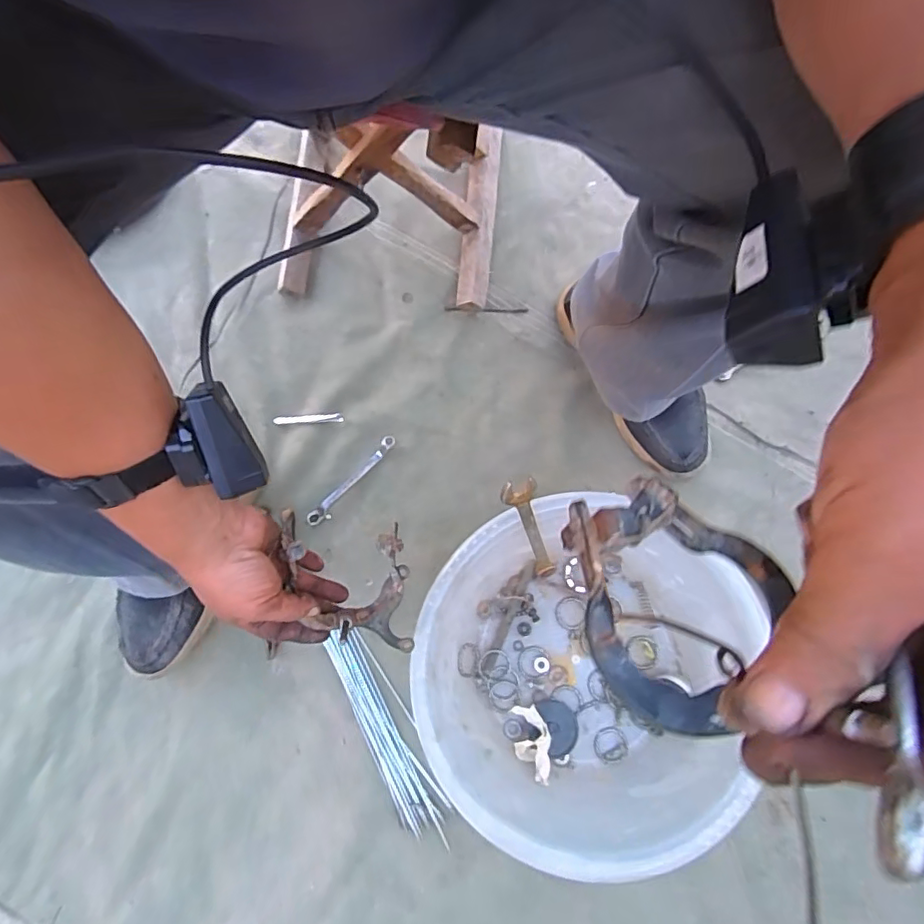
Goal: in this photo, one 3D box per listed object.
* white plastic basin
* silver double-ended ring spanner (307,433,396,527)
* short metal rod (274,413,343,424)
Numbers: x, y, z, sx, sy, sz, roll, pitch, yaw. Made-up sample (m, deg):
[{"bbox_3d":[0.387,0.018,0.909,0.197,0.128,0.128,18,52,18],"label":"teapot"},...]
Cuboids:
[{"bbox_3d":[0.111,0.226,0.577,0.312,0.122,0.299,0,80,-1],"label":"white plastic basin"},{"bbox_3d":[-0.135,0.022,0.685,0.015,0.010,0.142,42,82,6],"label":"silver double-ended ring spanner"},{"bbox_3d":[-0.192,-0.054,0.698,0.087,0.007,0.011,-1,80,-1],"label":"short metal rod"}]

